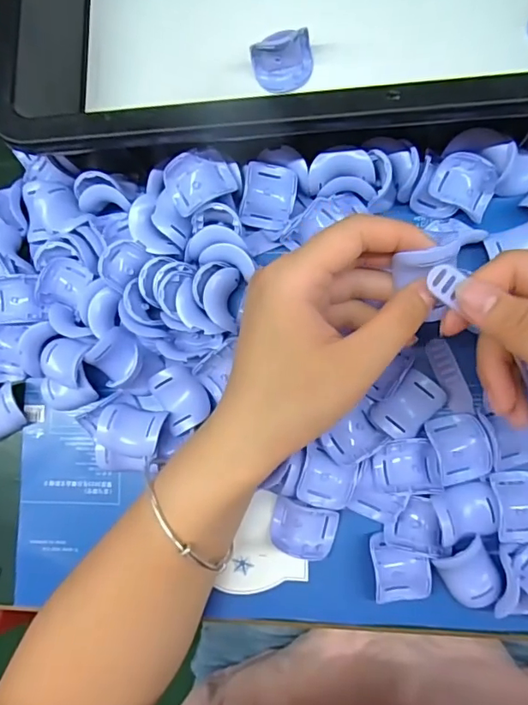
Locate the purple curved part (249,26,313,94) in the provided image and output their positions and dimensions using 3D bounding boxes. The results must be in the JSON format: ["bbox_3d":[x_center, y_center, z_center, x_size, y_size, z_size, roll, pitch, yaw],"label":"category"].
[{"bbox_3d":[0.013,-0.181,0.316,0.037,0.029,0.022,-18,80,5],"label":"purple curved part"}]

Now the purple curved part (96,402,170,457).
[{"bbox_3d":[-0.079,0.046,0.305,0.038,0.018,0.027,10,84,9],"label":"purple curved part"}]

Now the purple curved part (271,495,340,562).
[{"bbox_3d":[0.023,0.103,0.296,0.037,0.016,0.029,12,84,9],"label":"purple curved part"}]

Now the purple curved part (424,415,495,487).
[{"bbox_3d":[0.111,0.054,0.287,0.028,0.011,0.037,-17,80,5],"label":"purple curved part"}]

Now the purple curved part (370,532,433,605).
[{"bbox_3d":[0.077,0.122,0.284,0.030,0.010,0.038,-6,85,7],"label":"purple curved part"}]

